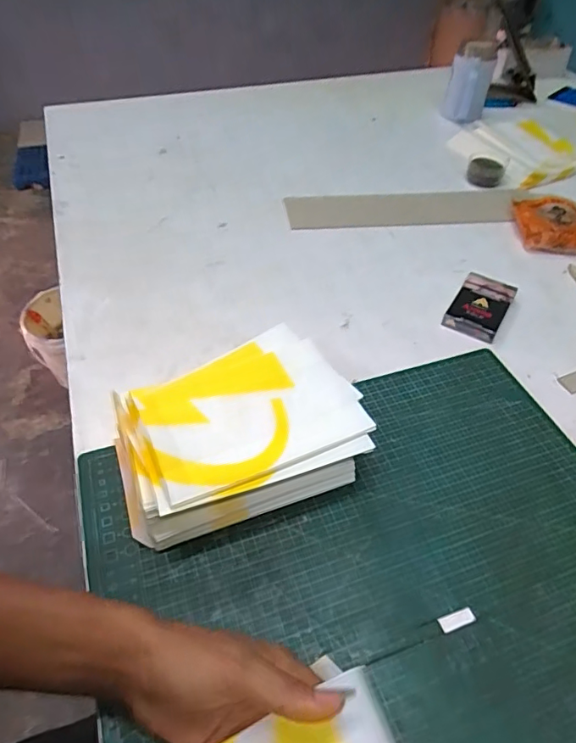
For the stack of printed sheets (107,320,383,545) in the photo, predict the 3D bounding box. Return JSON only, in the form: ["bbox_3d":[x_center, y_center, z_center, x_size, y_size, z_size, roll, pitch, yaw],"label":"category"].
[{"bbox_3d":[-0.047,0.052,0.448,0.207,0.073,0.154,-17,51,-15],"label":"stack of printed sheets"}]

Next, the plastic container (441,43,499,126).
[{"bbox_3d":[0.323,-0.513,0.896,0.071,0.113,0.062,14,50,11],"label":"plastic container"}]

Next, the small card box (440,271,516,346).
[{"bbox_3d":[0.229,-0.078,0.601,0.060,0.019,0.099,25,53,19],"label":"small card box"}]

